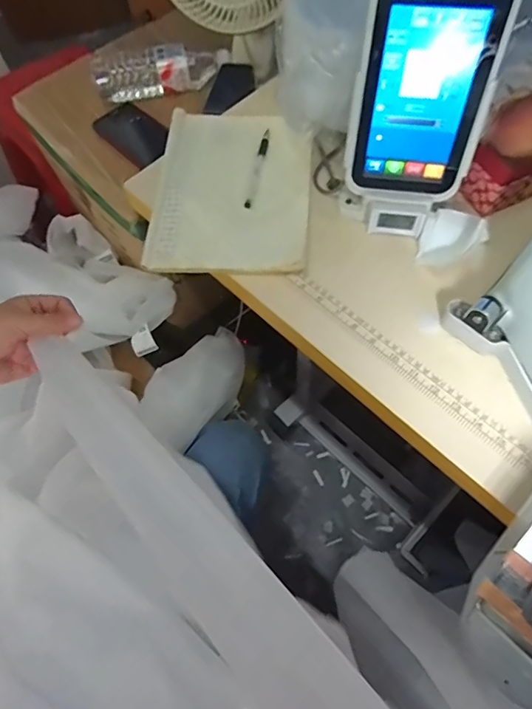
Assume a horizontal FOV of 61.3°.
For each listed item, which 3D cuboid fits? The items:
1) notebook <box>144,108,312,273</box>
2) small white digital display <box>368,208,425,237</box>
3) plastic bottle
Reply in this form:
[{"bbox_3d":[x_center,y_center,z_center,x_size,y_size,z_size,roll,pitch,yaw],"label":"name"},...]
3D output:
[{"bbox_3d":[-0.041,-0.212,0.562,0.188,0.017,0.253,2,64,4],"label":"notebook"},{"bbox_3d":[0.149,-0.151,0.516,0.059,0.026,0.006,8,27,1],"label":"small white digital display"},{"bbox_3d":[-0.173,-0.473,0.736,0.214,0.054,0.056,-10,64,-2],"label":"plastic bottle"}]

